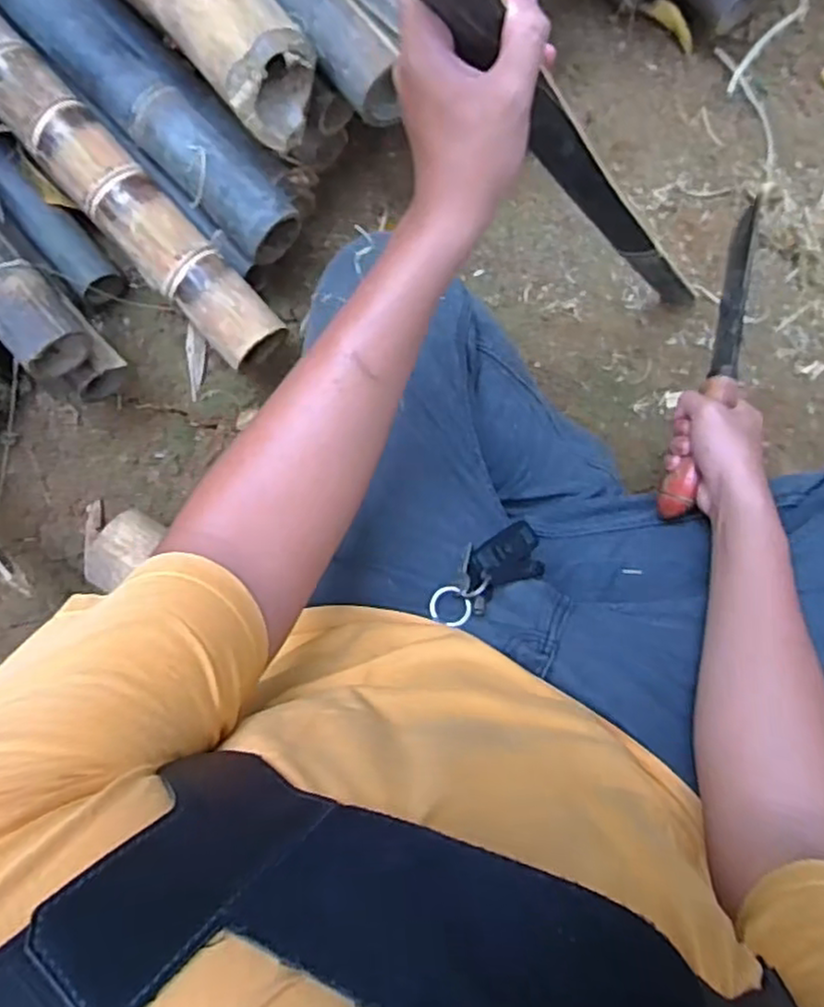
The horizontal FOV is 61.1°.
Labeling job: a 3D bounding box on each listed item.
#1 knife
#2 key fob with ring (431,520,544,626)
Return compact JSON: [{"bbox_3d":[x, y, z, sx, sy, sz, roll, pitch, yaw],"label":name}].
[{"bbox_3d":[0.294,-0.148,0.664,0.027,0.052,0.348,20,74,6],"label":"knife"},{"bbox_3d":[0.064,0.057,0.571,0.116,0.016,0.050,-35,85,-26],"label":"key fob with ring"}]

